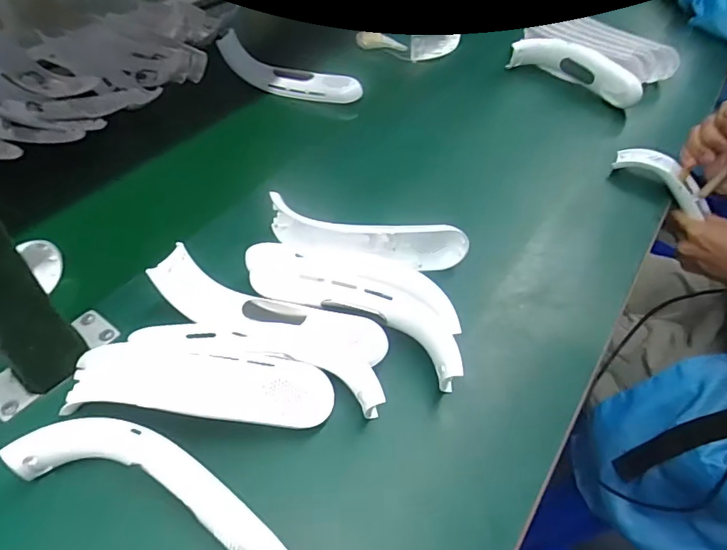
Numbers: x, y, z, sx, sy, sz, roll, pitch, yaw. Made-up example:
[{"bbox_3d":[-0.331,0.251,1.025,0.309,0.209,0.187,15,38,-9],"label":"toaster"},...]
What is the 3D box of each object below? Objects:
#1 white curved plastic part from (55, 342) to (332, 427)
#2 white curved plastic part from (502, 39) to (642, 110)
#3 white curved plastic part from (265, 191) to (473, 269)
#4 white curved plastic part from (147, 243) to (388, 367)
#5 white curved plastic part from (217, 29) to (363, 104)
[{"bbox_3d":[-0.122,0.086,0.378,0.196,0.037,0.049,5,52,-4],"label":"white curved plastic part"},{"bbox_3d":[0.321,-0.307,0.751,0.193,0.069,0.035,25,55,16],"label":"white curved plastic part"},{"bbox_3d":[0.002,-0.036,0.488,0.200,0.042,0.040,12,52,1],"label":"white curved plastic part"},{"bbox_3d":[-0.079,0.038,0.413,0.199,0.043,0.059,16,52,4],"label":"white curved plastic part"},{"bbox_3d":[-0.101,-0.279,0.681,0.195,0.055,0.039,12,52,6],"label":"white curved plastic part"}]

